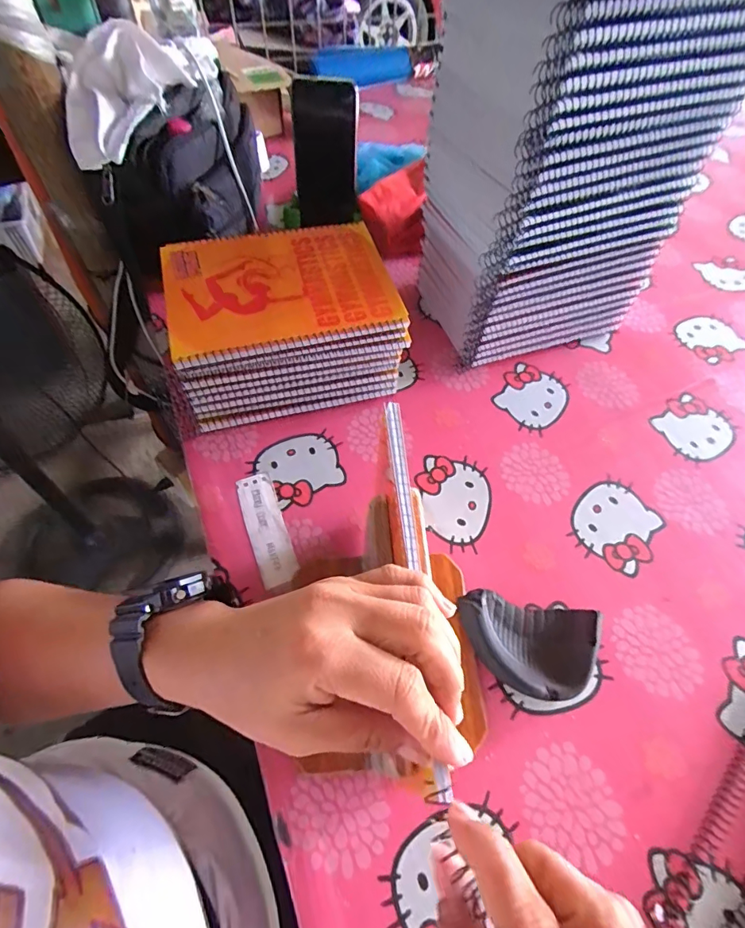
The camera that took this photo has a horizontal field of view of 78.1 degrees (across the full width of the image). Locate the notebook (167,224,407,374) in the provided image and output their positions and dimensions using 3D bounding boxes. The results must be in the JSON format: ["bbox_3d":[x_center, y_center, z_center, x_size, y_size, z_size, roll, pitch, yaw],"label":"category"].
[{"bbox_3d":[-0.084,-0.162,0.414,0.194,0.016,0.152,-13,59,-11],"label":"notebook"}]

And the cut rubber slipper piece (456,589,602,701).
[{"bbox_3d":[0.112,0.134,0.340,0.098,0.028,0.063,13,57,4],"label":"cut rubber slipper piece"}]

